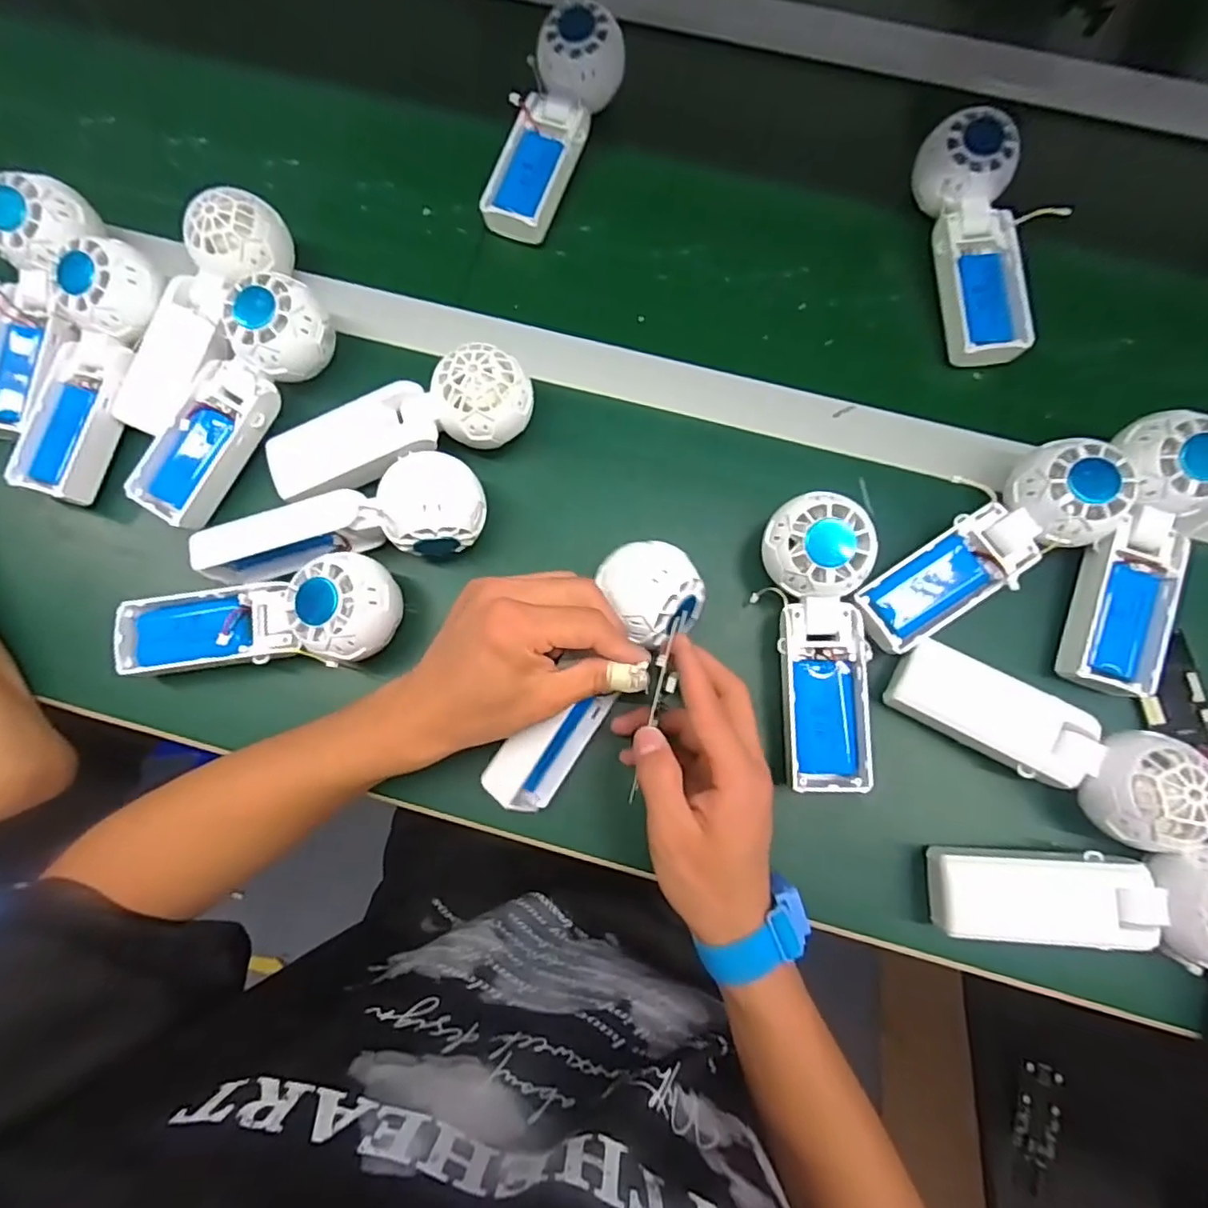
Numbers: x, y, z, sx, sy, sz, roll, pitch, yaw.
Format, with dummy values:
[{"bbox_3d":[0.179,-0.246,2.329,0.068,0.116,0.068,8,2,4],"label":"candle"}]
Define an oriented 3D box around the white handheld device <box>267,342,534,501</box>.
[{"bbox_3d":[-0.132,-0.114,0.388,0.171,0.055,0.050,-16,78,-3],"label":"white handheld device"}]

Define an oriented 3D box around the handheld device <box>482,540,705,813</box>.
[{"bbox_3d":[-0.004,0.044,0.355,0.059,0.055,0.174,32,92,8],"label":"handheld device"}]

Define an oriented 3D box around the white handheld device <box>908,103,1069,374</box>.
[{"bbox_3d":[0.269,-0.256,0.426,0.062,0.037,0.169,-8,91,-1],"label":"white handheld device"}]

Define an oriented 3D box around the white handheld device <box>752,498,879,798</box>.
[{"bbox_3d":[0.133,0.022,0.363,0.062,0.038,0.172,-5,92,0],"label":"white handheld device"}]

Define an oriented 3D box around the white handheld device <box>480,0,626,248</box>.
[{"bbox_3d":[-0.042,-0.357,0.453,0.057,0.039,0.167,22,91,6],"label":"white handheld device"}]

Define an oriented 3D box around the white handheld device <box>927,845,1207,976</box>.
[{"bbox_3d":[0.270,0.163,0.334,0.160,0.065,0.061,3,77,2],"label":"white handheld device"}]

